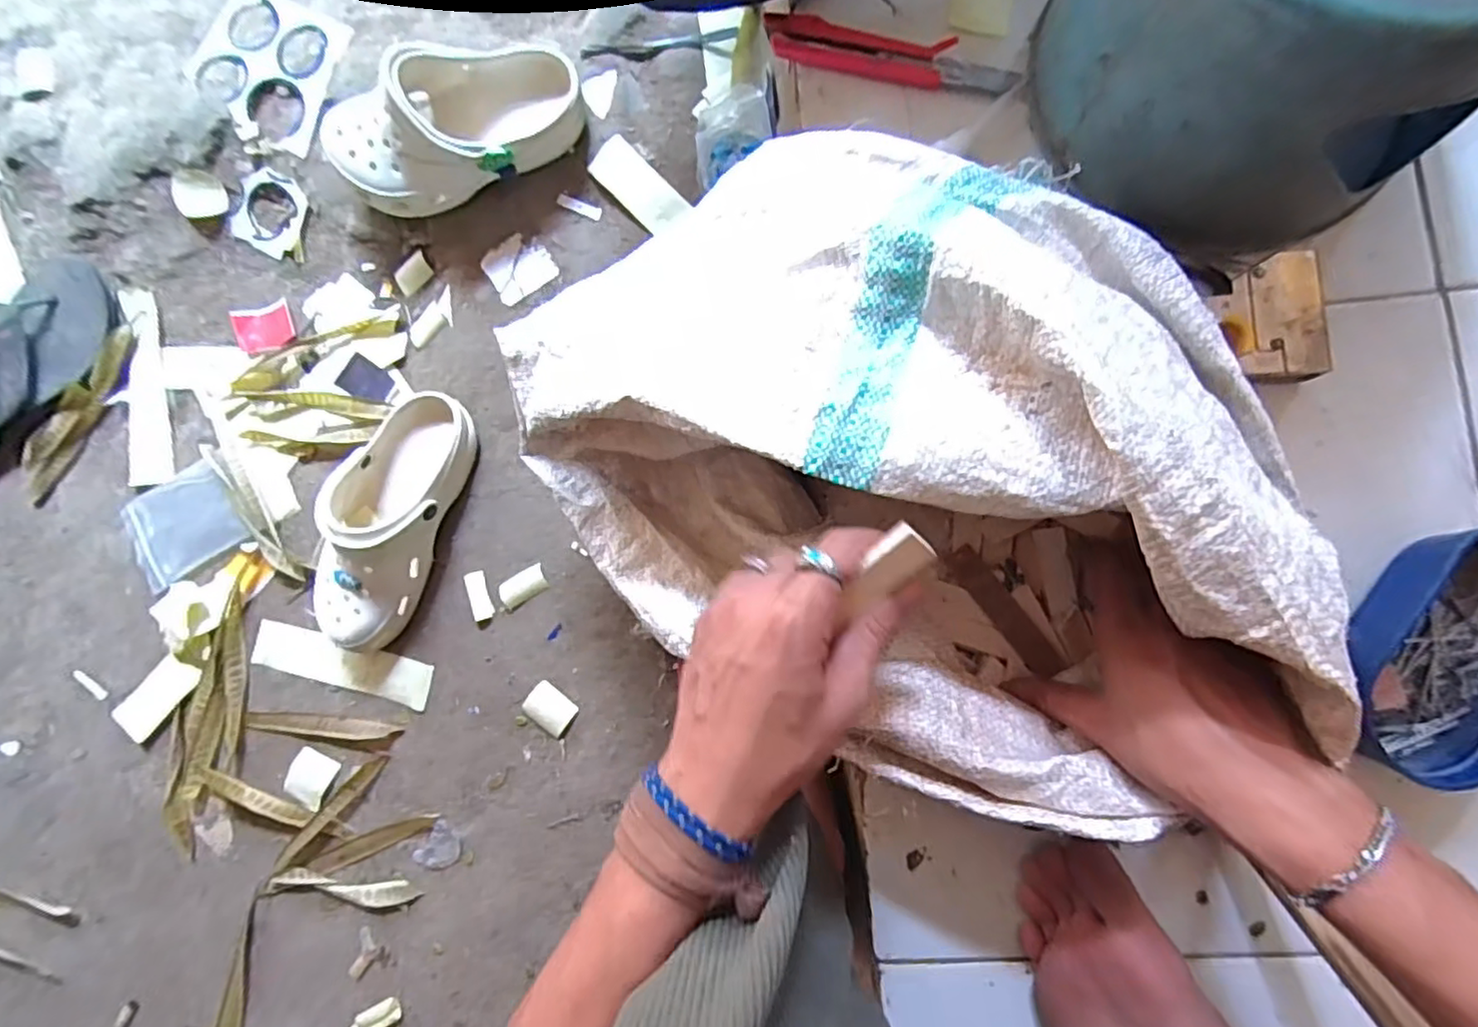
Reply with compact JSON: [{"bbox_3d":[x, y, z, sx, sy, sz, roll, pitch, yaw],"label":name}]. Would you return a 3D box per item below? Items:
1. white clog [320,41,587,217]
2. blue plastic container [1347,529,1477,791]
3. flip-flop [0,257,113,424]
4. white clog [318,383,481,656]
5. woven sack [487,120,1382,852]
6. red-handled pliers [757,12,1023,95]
[{"bbox_3d":[-0.256,-0.350,0.581,0.231,0.086,0.122,-3,85,9],"label":"white clog"},{"bbox_3d":[0.419,0.076,0.385,0.086,0.042,0.156,33,87,7],"label":"blue plastic container"},{"bbox_3d":[-0.752,-0.149,0.670,0.266,0.038,0.111,-45,82,-1],"label":"flip-flop"},{"bbox_3d":[-0.318,0.007,0.598,0.107,0.077,0.240,15,85,6],"label":"white clog"},{"bbox_3d":[0.089,-0.028,0.359,0.387,0.193,0.321,43,92,5],"label":"woven sack"},{"bbox_3d":[0.107,-0.330,0.473,0.178,0.011,0.037,13,85,6],"label":"red-handled pliers"}]

